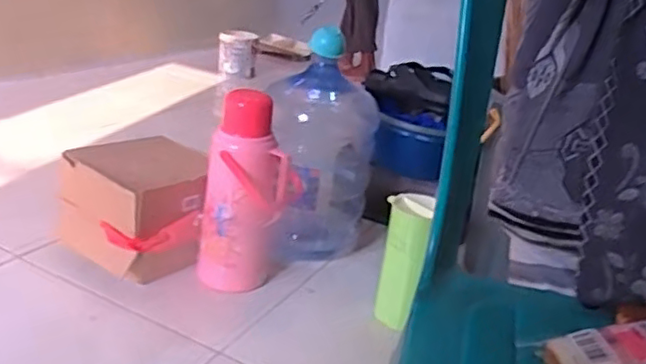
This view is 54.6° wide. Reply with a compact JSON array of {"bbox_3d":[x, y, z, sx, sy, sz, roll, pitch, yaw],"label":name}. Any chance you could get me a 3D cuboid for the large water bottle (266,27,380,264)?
[{"bbox_3d":[0.013,-0.054,1.305,0.248,0.477,0.233,1,23,-16],"label":"large water bottle"}]

